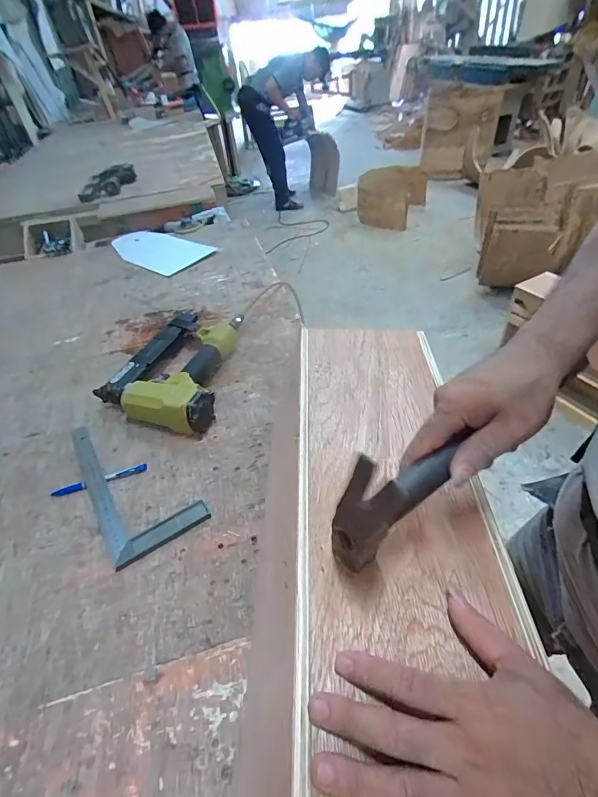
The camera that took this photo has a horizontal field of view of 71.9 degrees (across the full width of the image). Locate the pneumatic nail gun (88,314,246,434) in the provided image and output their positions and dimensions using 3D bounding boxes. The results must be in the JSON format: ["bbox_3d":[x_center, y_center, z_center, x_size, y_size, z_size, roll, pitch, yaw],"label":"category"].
[{"bbox_3d":[-0.218,-0.067,0.801,0.227,0.071,0.287,12,46,17],"label":"pneumatic nail gun"}]

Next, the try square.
[{"bbox_3d":[-0.270,0.117,0.653,0.135,0.013,0.305,-28,48,-23],"label":"try square"}]

